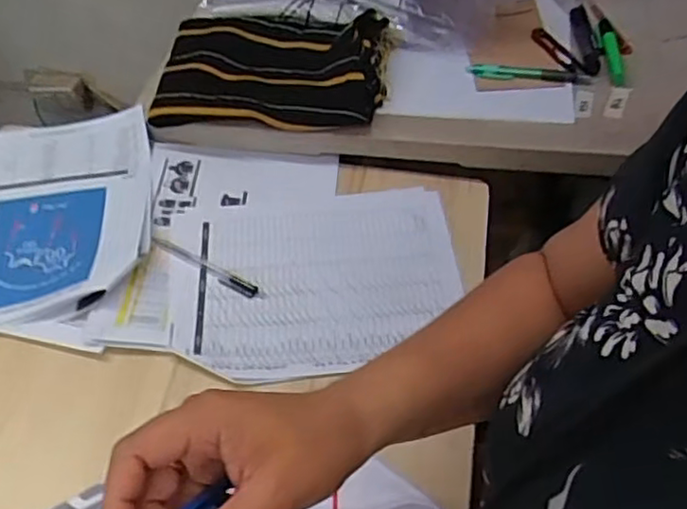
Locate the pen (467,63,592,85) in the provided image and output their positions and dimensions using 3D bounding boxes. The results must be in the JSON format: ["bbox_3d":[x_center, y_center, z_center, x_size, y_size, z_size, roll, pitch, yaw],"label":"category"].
[{"bbox_3d":[0.218,-0.212,0.761,0.140,0.011,0.020,6,50,10],"label":"pen"}]

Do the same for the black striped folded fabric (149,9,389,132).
[{"bbox_3d":[-0.083,-0.227,0.761,0.267,0.057,0.179,1,49,6],"label":"black striped folded fabric"}]

